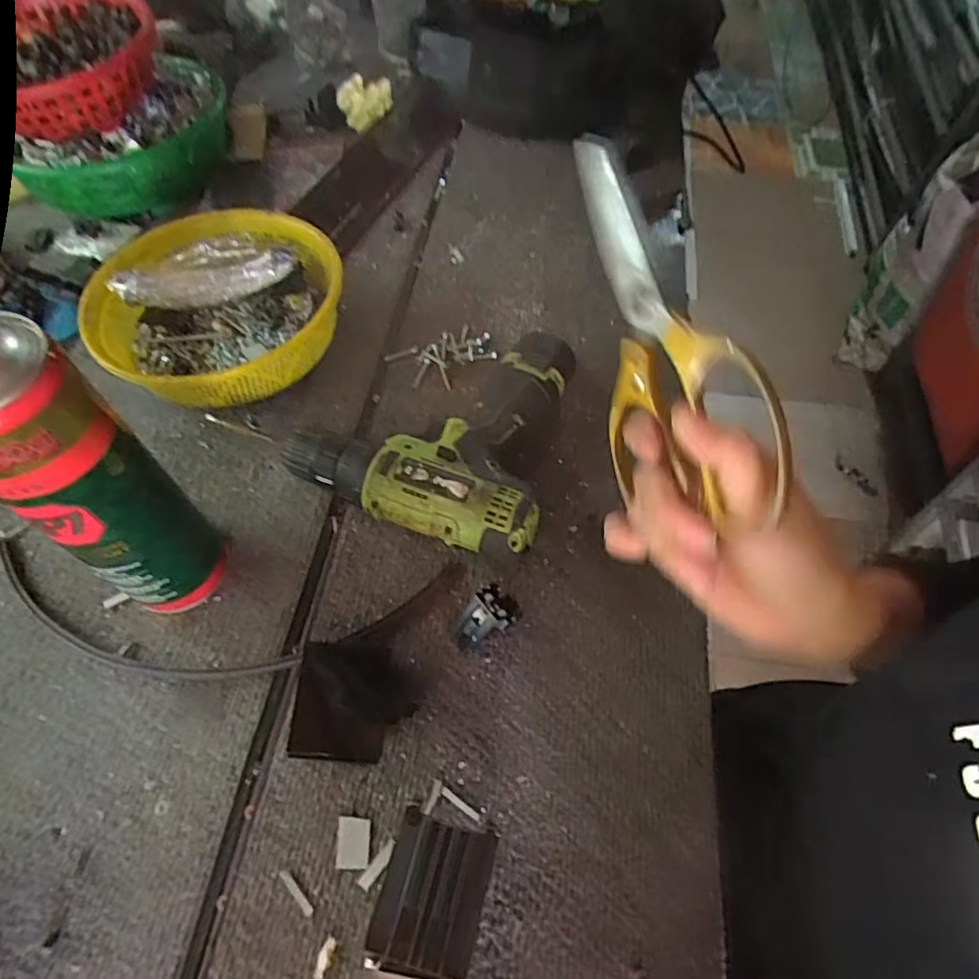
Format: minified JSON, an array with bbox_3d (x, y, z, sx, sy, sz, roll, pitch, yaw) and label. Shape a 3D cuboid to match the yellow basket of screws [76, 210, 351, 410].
[{"bbox_3d":[-0.219,-0.141,0.502,0.183,0.068,0.189,0,58,0],"label":"yellow basket of screws"}]

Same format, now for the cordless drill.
[{"bbox_3d":[-0.040,-0.048,0.451,0.180,0.049,0.182,12,58,7],"label":"cordless drill"}]

